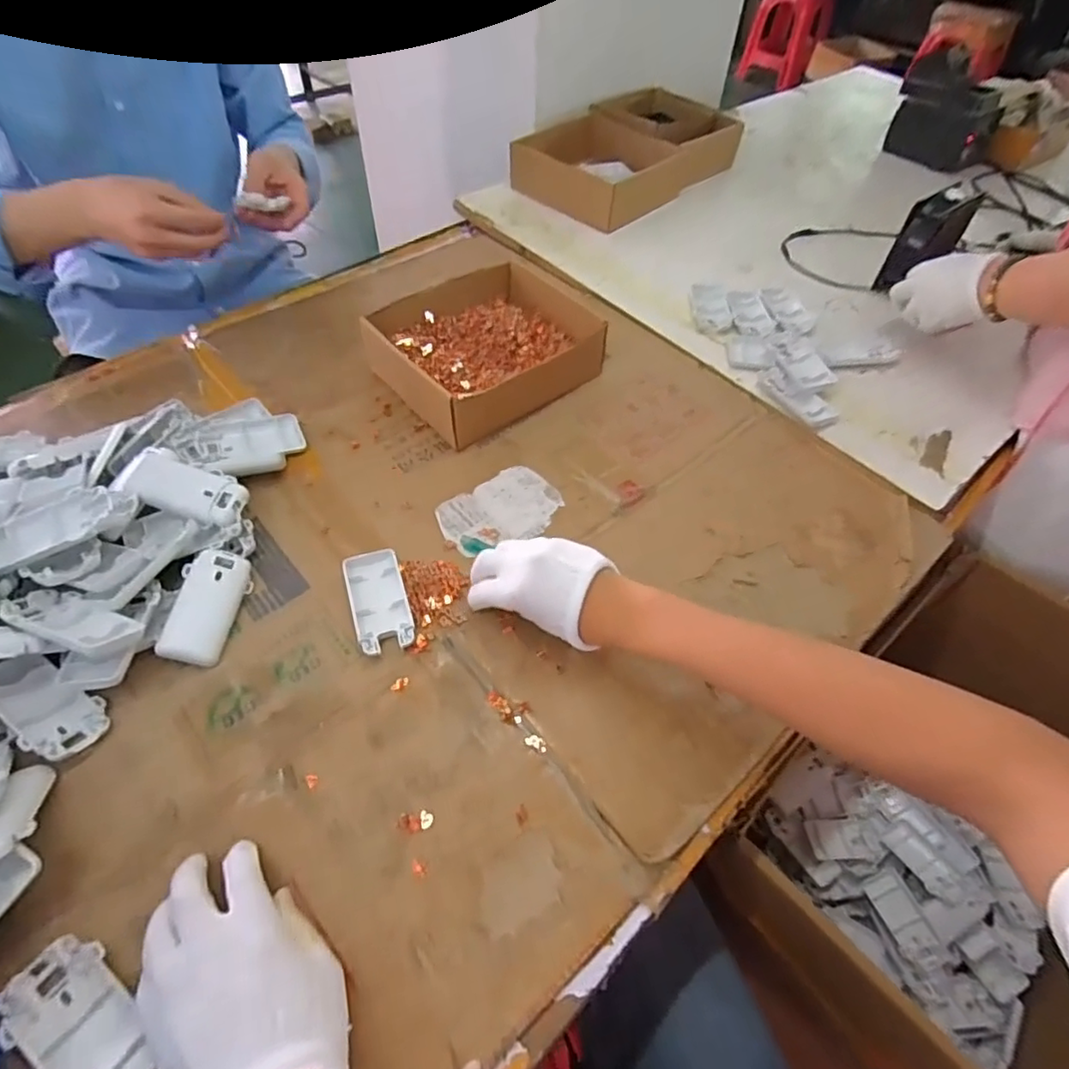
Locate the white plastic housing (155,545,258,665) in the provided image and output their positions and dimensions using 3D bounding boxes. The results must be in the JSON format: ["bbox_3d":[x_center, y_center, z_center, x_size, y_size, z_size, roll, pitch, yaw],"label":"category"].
[{"bbox_3d":[-0.266,0.058,0.498,0.048,0.015,0.094,19,61,-21],"label":"white plastic housing"}]

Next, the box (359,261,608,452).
[{"bbox_3d":[-0.059,-0.214,0.696,0.225,0.054,0.197,-32,62,-23],"label":"box"}]

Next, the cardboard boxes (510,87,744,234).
[{"bbox_3d":[0.148,-0.630,0.997,0.245,0.072,0.362,37,61,21],"label":"cardboard boxes"}]

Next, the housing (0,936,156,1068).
[{"bbox_3d":[-0.254,0.276,0.342,0.095,0.021,0.048,38,61,20],"label":"housing"}]

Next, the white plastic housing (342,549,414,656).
[{"bbox_3d":[-0.131,0.056,0.517,0.046,0.014,0.092,-15,57,-13],"label":"white plastic housing"}]

